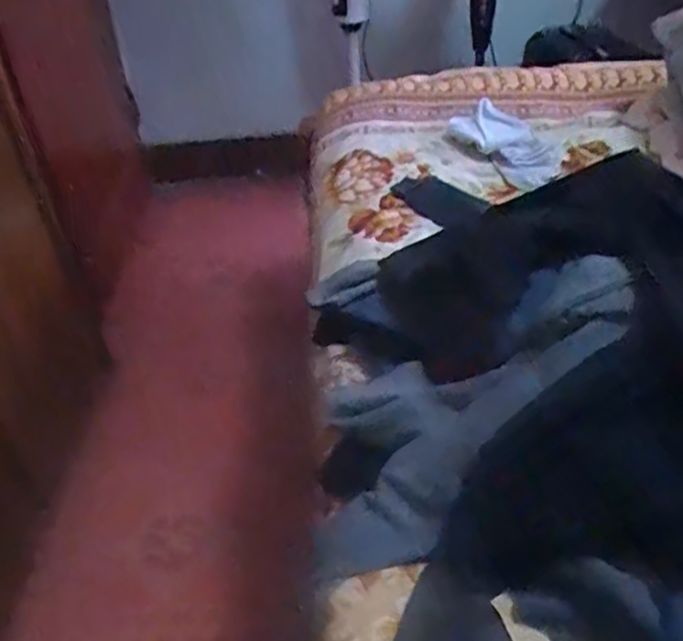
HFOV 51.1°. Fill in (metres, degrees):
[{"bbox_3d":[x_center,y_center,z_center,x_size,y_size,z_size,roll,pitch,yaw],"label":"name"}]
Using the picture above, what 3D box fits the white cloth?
[{"bbox_3d":[0.246,-0.276,1.091,0.109,0.045,0.195,-30,60,-25],"label":"white cloth"}]

